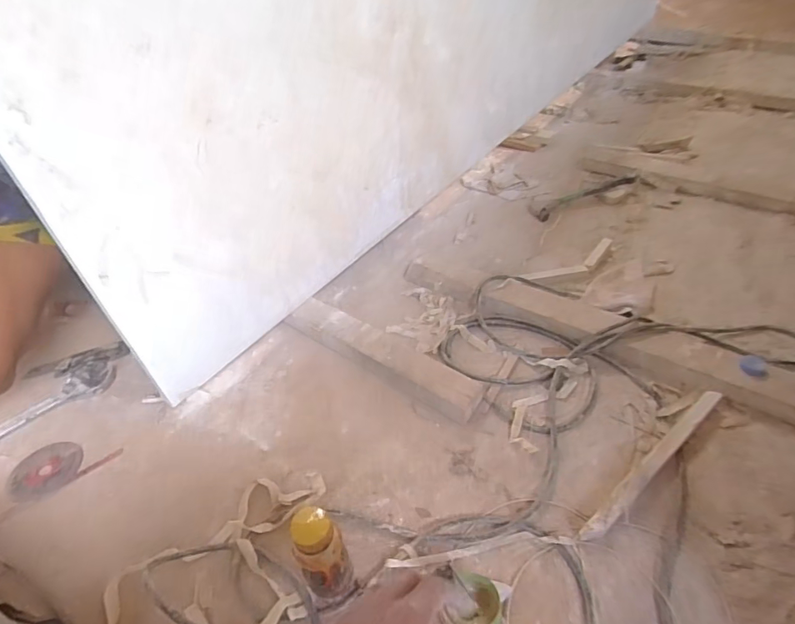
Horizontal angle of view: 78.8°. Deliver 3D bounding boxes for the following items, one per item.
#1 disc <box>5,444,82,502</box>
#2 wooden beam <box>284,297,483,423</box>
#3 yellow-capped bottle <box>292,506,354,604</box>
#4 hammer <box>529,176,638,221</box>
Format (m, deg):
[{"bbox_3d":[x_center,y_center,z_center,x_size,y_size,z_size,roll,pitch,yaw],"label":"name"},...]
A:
[{"bbox_3d":[-0.520,0.234,0.712,0.096,0.006,0.091,-4,41,0],"label":"disc"},{"bbox_3d":[-0.033,0.061,0.800,0.375,0.043,0.073,26,51,29],"label":"wooden beam"},{"bbox_3d":[-0.078,0.265,0.517,0.049,0.152,0.052,-2,43,2],"label":"yellow-capped bottle"},{"bbox_3d":[0.451,-0.282,1.160,0.280,0.028,0.070,-18,47,-14],"label":"hammer"}]

